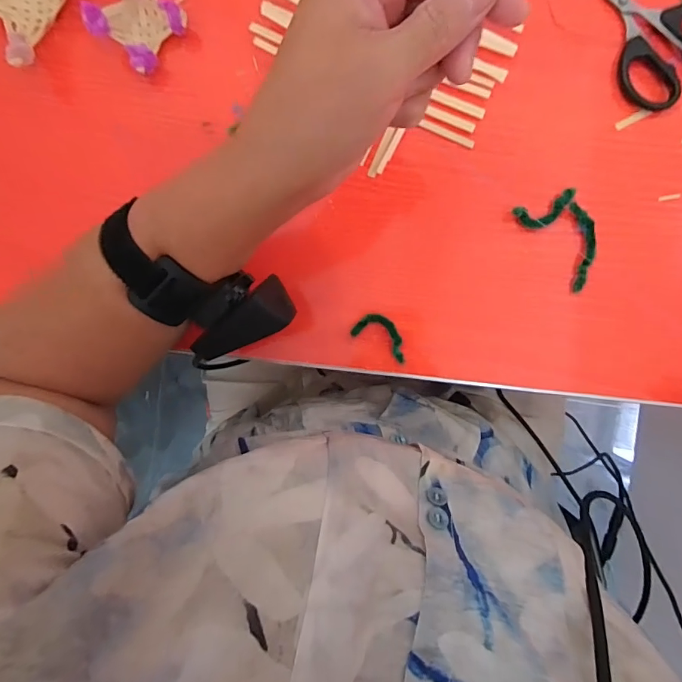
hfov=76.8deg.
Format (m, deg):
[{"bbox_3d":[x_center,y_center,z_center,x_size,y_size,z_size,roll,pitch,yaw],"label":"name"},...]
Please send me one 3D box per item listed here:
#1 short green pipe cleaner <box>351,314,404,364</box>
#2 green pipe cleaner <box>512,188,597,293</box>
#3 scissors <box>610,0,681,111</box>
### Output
[{"bbox_3d":[0.032,-0.004,0.315,0.043,0.007,0.023,30,95,2],"label":"short green pipe cleaner"},{"bbox_3d":[0.159,-0.075,0.304,0.037,0.011,0.072,-39,90,5],"label":"green pipe cleaner"},{"bbox_3d":[0.206,-0.217,0.290,0.068,0.013,0.111,-39,90,5],"label":"scissors"}]

